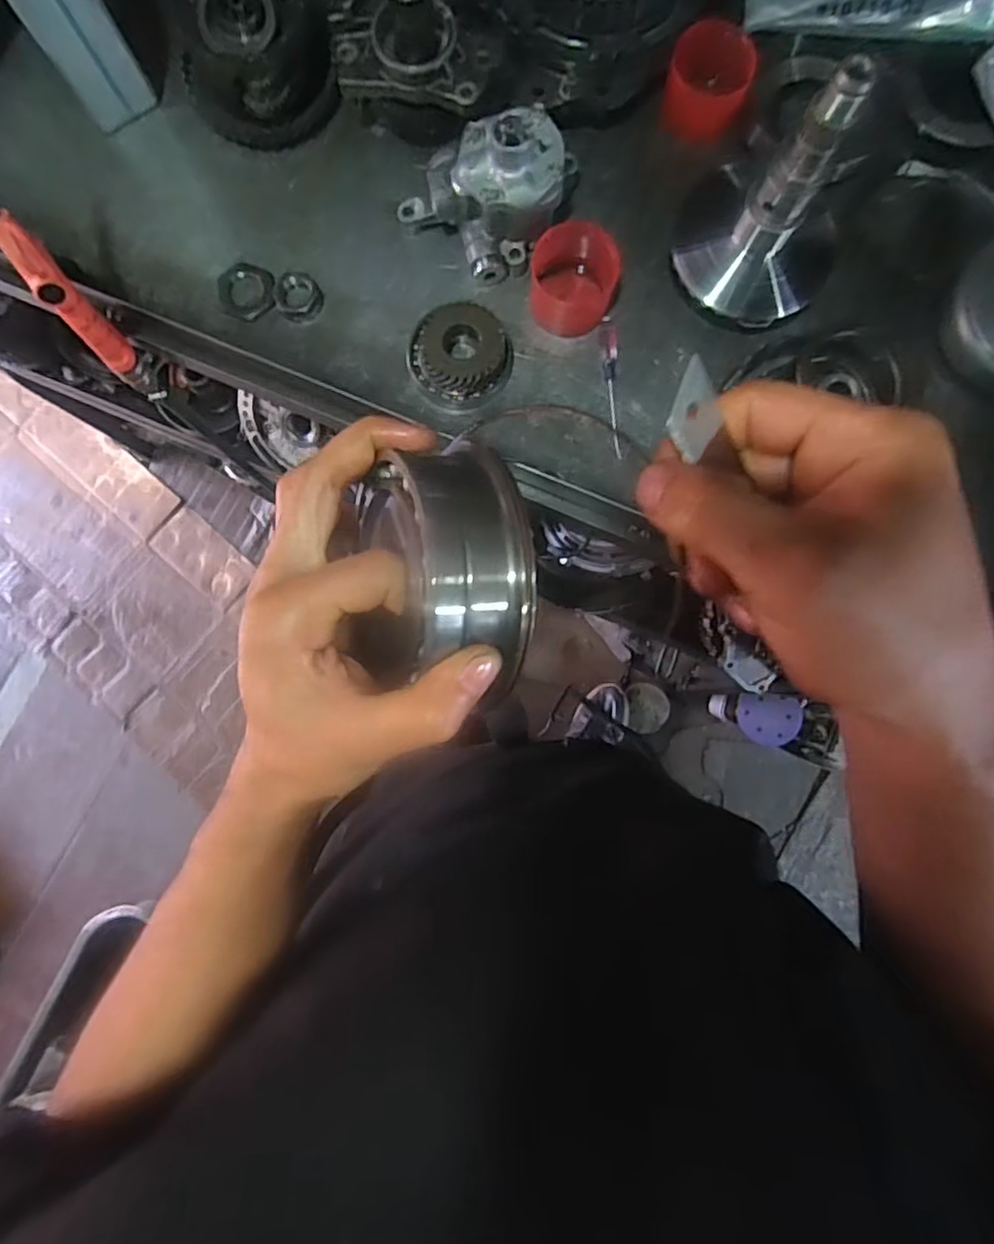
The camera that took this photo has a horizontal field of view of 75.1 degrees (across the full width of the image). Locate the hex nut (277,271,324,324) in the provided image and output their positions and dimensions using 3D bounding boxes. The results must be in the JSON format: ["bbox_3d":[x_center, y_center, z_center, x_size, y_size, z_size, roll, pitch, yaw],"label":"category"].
[{"bbox_3d":[-0.162,-0.264,0.523,0.040,0.015,0.036,26,88,0],"label":"hex nut"}]

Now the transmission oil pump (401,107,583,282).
[{"bbox_3d":[-0.005,-0.346,0.499,0.108,0.075,0.110,33,88,1],"label":"transmission oil pump"}]

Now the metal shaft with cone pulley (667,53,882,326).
[{"bbox_3d":[0.199,-0.296,0.463,0.121,0.179,0.106,38,88,1],"label":"metal shaft with cone pulley"}]

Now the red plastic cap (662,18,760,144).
[{"bbox_3d":[0.170,-0.432,0.518,0.067,0.050,0.056,18,88,0],"label":"red plastic cap"}]

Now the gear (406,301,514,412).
[{"bbox_3d":[-0.032,-0.210,0.516,0.079,0.035,0.072,0,88,-1],"label":"gear"}]

